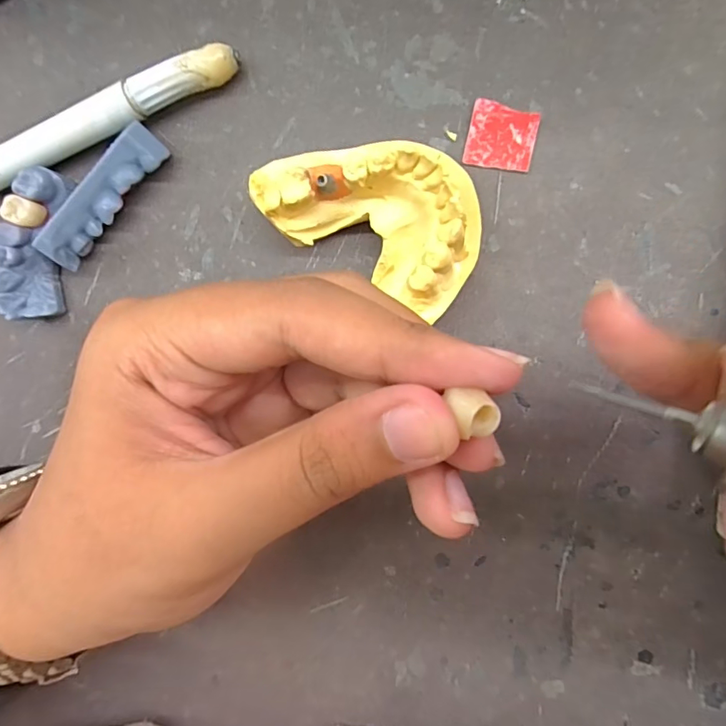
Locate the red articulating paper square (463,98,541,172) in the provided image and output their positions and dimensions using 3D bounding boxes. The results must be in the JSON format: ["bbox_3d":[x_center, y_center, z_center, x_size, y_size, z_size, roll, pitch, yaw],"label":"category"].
[{"bbox_3d":[0.043,-0.070,0.146,0.020,0.004,0.019,12,96,5],"label":"red articulating paper square"}]

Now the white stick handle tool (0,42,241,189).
[{"bbox_3d":[-0.088,-0.077,0.158,0.104,0.013,0.011,-20,91,8],"label":"white stick handle tool"}]

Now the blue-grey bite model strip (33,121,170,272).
[{"bbox_3d":[-0.085,-0.054,0.156,0.052,0.005,0.014,-45,130,8],"label":"blue-grey bite model strip"}]

